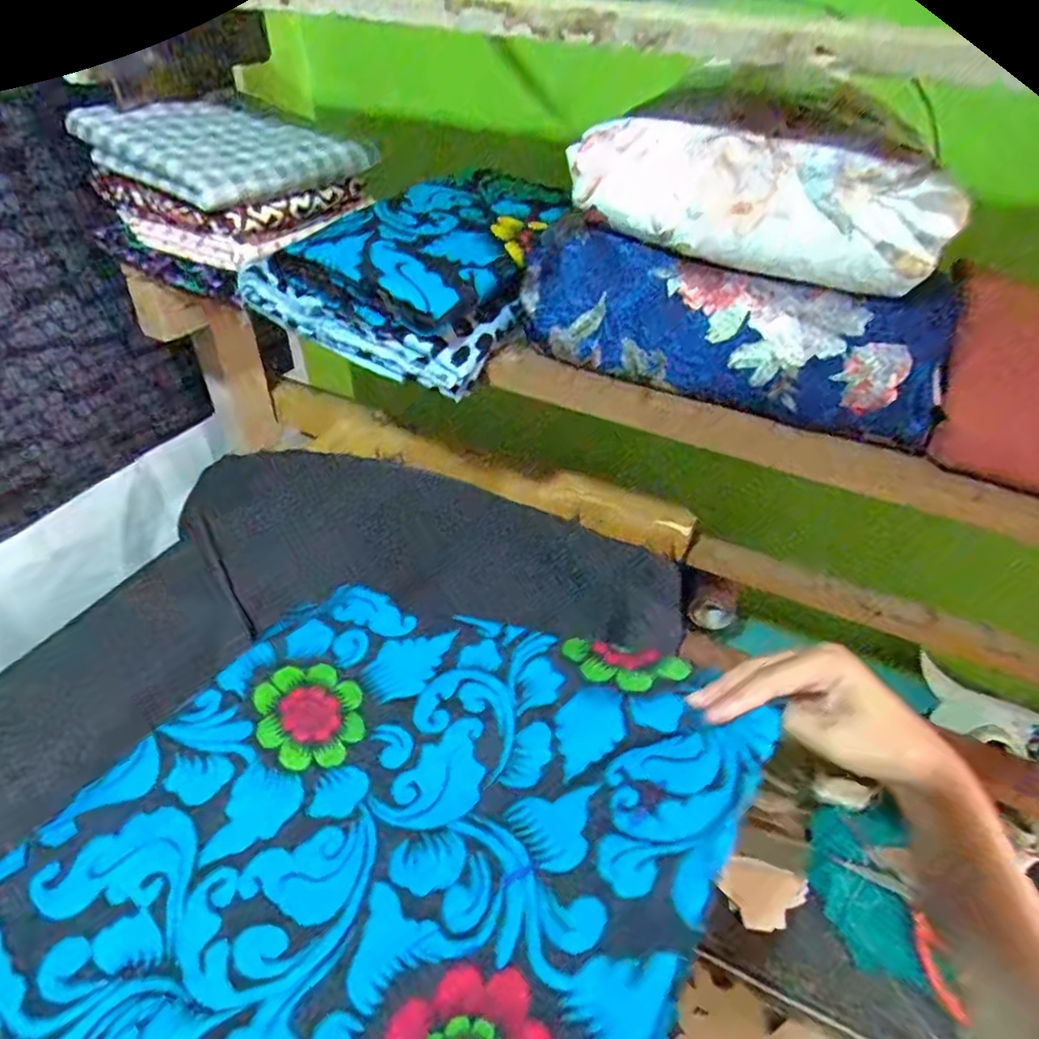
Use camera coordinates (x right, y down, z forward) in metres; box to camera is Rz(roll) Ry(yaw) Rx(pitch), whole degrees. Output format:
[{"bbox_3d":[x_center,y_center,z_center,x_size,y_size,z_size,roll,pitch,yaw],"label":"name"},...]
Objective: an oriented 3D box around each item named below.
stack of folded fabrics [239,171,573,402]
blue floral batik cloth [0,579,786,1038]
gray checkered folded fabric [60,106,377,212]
[{"bbox_3d":[-0.082,-0.216,0.552,0.198,0.081,0.224,18,42,16],"label":"stack of folded fabrics"},{"bbox_3d":[-0.126,0.212,0.302,0.357,0.056,0.490,6,38,35],"label":"blue floral batik cloth"},{"bbox_3d":[-0.251,-0.327,0.569,0.164,0.044,0.190,26,45,24],"label":"gray checkered folded fabric"}]

